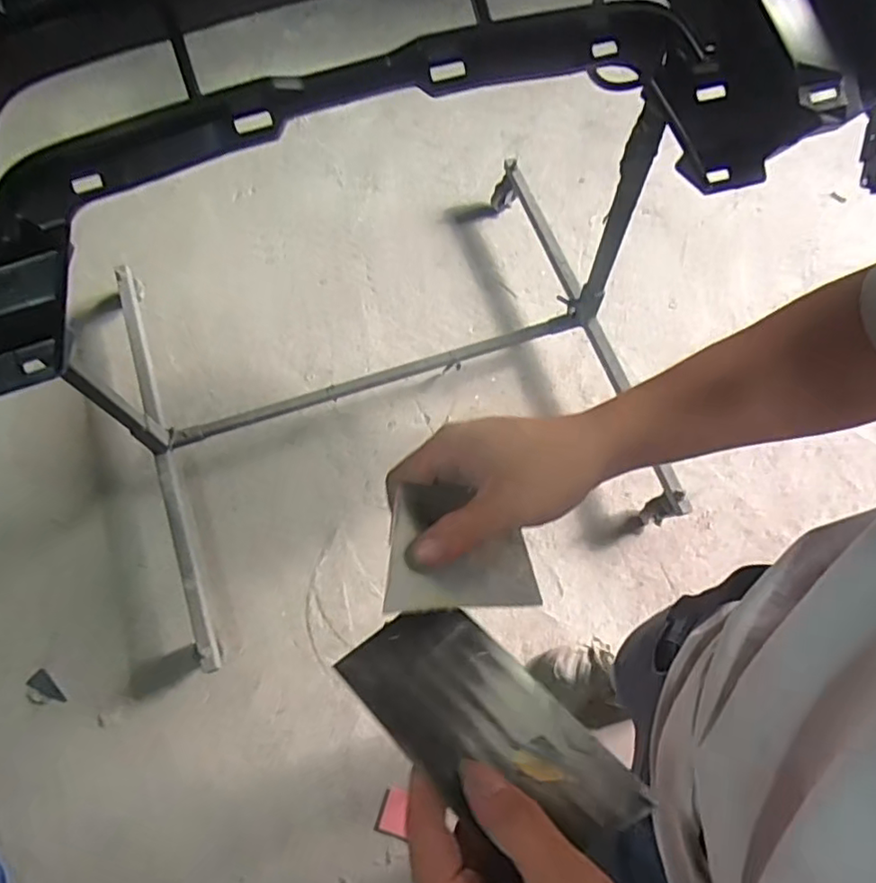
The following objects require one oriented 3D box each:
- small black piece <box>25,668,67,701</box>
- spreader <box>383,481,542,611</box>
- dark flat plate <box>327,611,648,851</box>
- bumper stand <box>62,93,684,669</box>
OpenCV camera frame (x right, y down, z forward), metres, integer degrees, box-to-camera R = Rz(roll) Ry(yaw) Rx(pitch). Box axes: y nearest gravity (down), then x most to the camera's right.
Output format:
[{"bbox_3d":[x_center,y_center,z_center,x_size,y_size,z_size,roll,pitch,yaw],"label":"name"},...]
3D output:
[{"bbox_3d":[-0.819,0.517,1.285,0.093,0.006,0.038,24,72,11],"label":"small black piece"},{"bbox_3d":[0.013,0.060,0.353,0.109,0.006,0.074,10,54,-37],"label":"spreader"},{"bbox_3d":[0.023,0.136,0.291,0.071,0.004,0.138,-31,57,-34],"label":"dark flat plate"},{"bbox_3d":[-0.131,-0.211,1.210,1.084,0.609,0.895,-21,71,-7],"label":"bumper stand"}]

